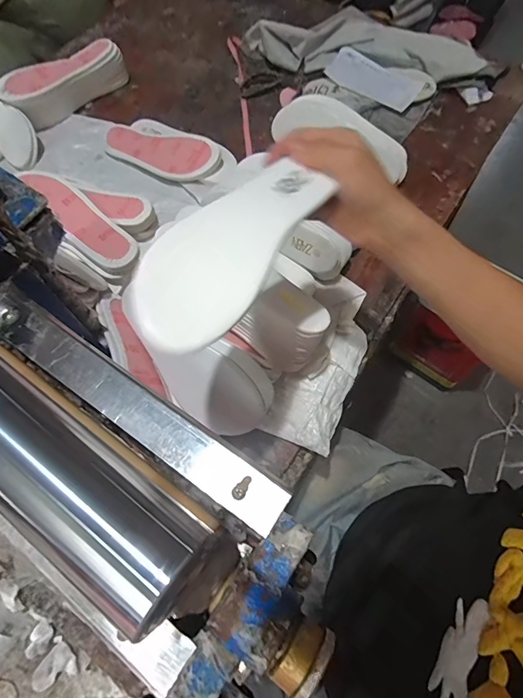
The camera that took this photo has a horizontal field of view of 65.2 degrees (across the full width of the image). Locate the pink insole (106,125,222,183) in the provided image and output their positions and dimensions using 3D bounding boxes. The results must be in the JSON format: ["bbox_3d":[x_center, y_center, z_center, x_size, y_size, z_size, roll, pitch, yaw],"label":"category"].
[{"bbox_3d":[-0.175,-0.345,0.715,0.219,0.042,0.085,21,67,11],"label":"pink insole"}]

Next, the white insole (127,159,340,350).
[{"bbox_3d":[-0.024,-0.084,0.314,0.080,0.009,0.196,33,68,3],"label":"white insole"}]

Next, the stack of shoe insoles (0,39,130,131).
[{"bbox_3d":[-0.360,-0.497,0.768,0.235,0.079,0.070,-36,68,-15],"label":"stack of shoe insoles"}]

